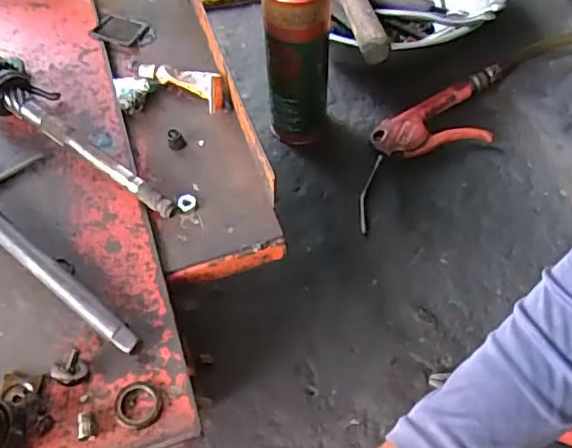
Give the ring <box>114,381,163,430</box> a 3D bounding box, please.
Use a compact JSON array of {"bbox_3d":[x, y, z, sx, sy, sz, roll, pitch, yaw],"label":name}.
[{"bbox_3d":[-0.088,0.106,0.348,0.029,0.005,0.029,-1,57,1],"label":"ring"}]

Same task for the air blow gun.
[{"bbox_3d":[0.161,-0.098,0.654,0.264,0.036,0.093,-31,61,-18],"label":"air blow gun"}]

